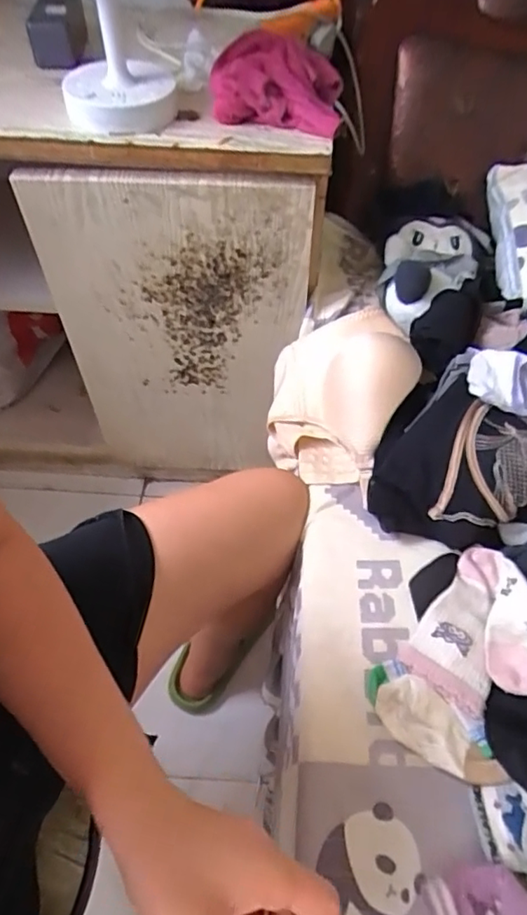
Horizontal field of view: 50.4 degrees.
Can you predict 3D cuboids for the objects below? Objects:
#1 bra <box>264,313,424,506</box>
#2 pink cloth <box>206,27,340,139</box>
[{"bbox_3d":[0.086,-0.068,0.681,0.162,0.143,0.192,19,55,11],"label":"bra"},{"bbox_3d":[0.017,-0.447,0.661,0.152,0.061,0.156,3,53,-1],"label":"pink cloth"}]

